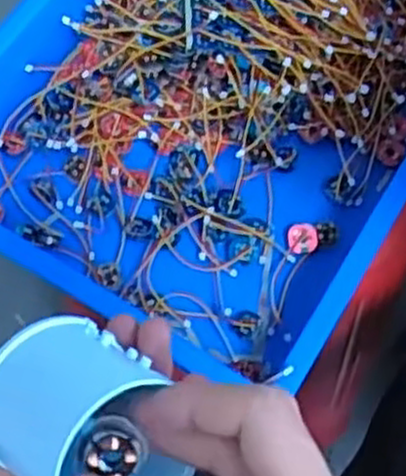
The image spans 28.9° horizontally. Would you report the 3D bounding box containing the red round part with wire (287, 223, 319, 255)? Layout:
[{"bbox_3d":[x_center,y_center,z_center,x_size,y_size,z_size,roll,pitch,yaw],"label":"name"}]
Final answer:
[{"bbox_3d":[0.069,0.000,0.544,0.021,0.005,0.022,0,69,1],"label":"red round part with wire"}]

